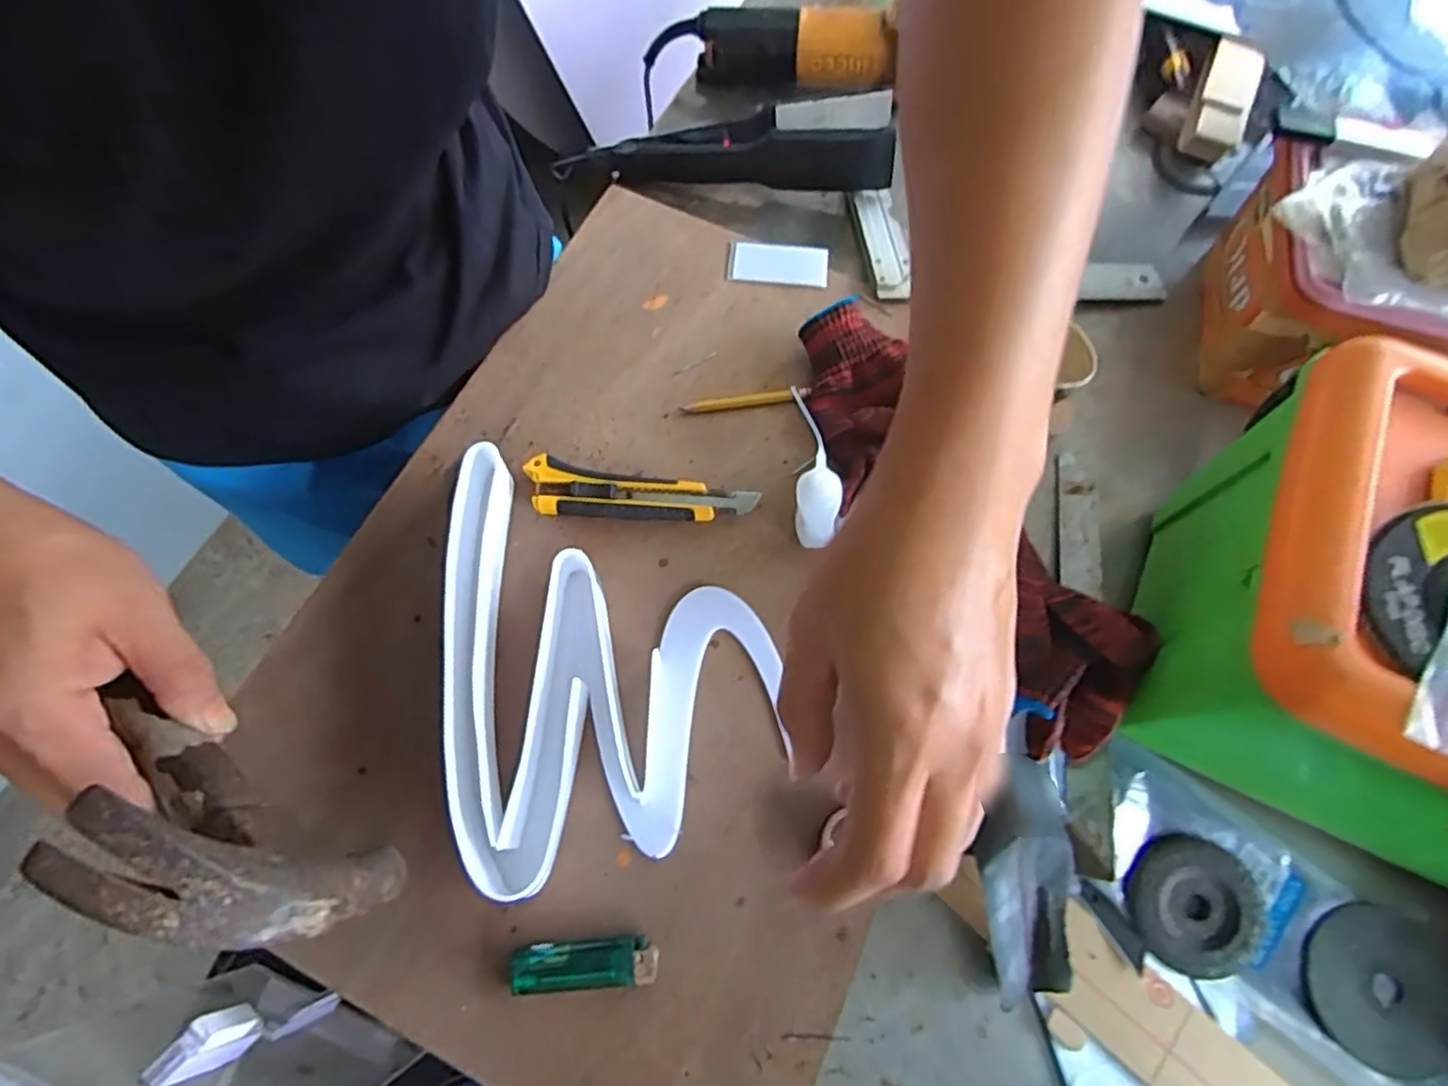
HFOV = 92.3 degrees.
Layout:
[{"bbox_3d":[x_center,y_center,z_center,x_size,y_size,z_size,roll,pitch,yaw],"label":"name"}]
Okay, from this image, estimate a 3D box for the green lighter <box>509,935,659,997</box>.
[{"bbox_3d":[-0.079,0.239,0.392,0.081,0.011,0.025,-4,68,-1],"label":"green lighter"}]

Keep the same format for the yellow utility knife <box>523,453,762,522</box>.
[{"bbox_3d":[-0.059,-0.035,0.499,0.160,0.020,0.041,1,68,2],"label":"yellow utility knife"}]

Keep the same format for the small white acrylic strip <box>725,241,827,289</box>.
[{"bbox_3d":[0.045,-0.233,0.580,0.082,0.010,0.039,4,68,3],"label":"small white acrylic strip"}]

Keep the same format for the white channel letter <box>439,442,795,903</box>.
[{"bbox_3d":[-0.083,0.057,0.451,0.193,0.042,0.277,-14,68,-5],"label":"white channel letter"}]

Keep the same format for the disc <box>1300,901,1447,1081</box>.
[{"bbox_3d":[0.392,0.261,0.410,0.090,0.010,0.093,0,61,1],"label":"disc"}]

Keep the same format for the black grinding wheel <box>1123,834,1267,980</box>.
[{"bbox_3d":[0.283,0.217,0.416,0.077,0.012,0.075,4,68,3],"label":"black grinding wheel"}]

